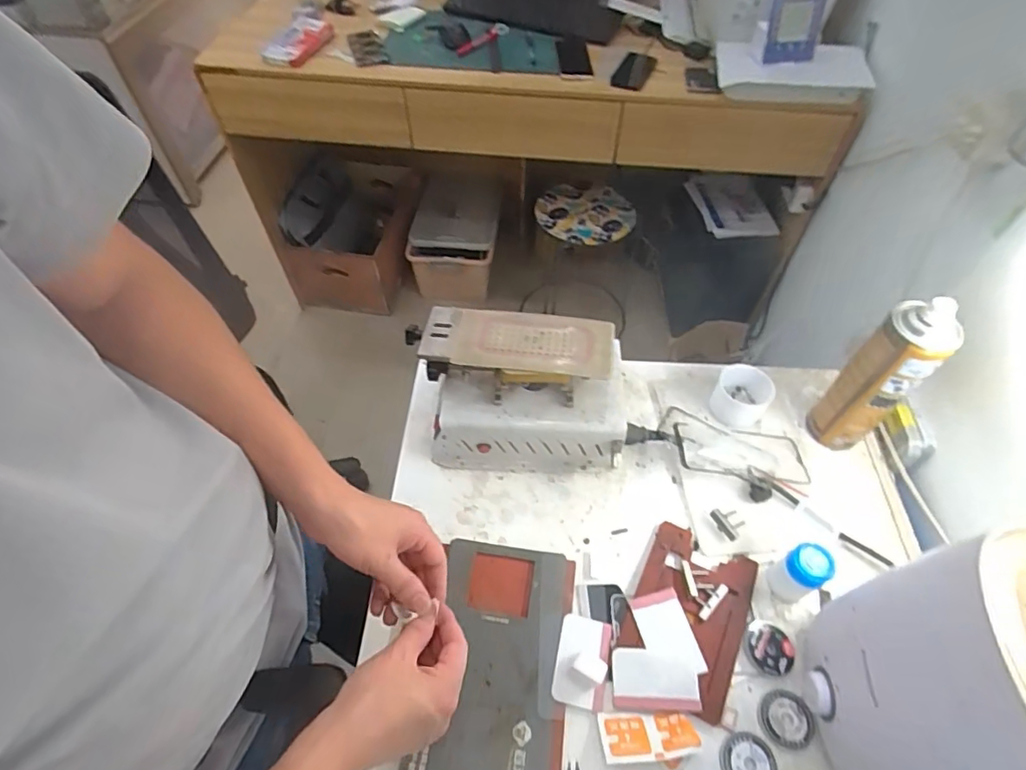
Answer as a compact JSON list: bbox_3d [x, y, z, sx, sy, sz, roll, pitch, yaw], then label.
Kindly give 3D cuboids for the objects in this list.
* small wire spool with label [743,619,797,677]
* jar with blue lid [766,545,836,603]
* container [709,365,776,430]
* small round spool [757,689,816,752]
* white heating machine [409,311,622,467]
[{"bbox_3d":[0.257,0.263,0.538,0.049,0.012,0.049,0,54,0],"label":"small wire spool with label"},{"bbox_3d":[0.292,0.190,0.547,0.036,0.065,0.038,0,54,0],"label":"jar with blue lid"},{"bbox_3d":[0.291,0.018,0.688,0.069,0.042,0.075,0,54,0],"label":"container"},{"bbox_3d":[0.255,0.311,0.501,0.046,0.011,0.046,5,54,4],"label":"small round spool"},{"bbox_3d":[0.008,0.010,0.630,0.244,0.158,0.126,6,55,4],"label":"white heating machine"}]

